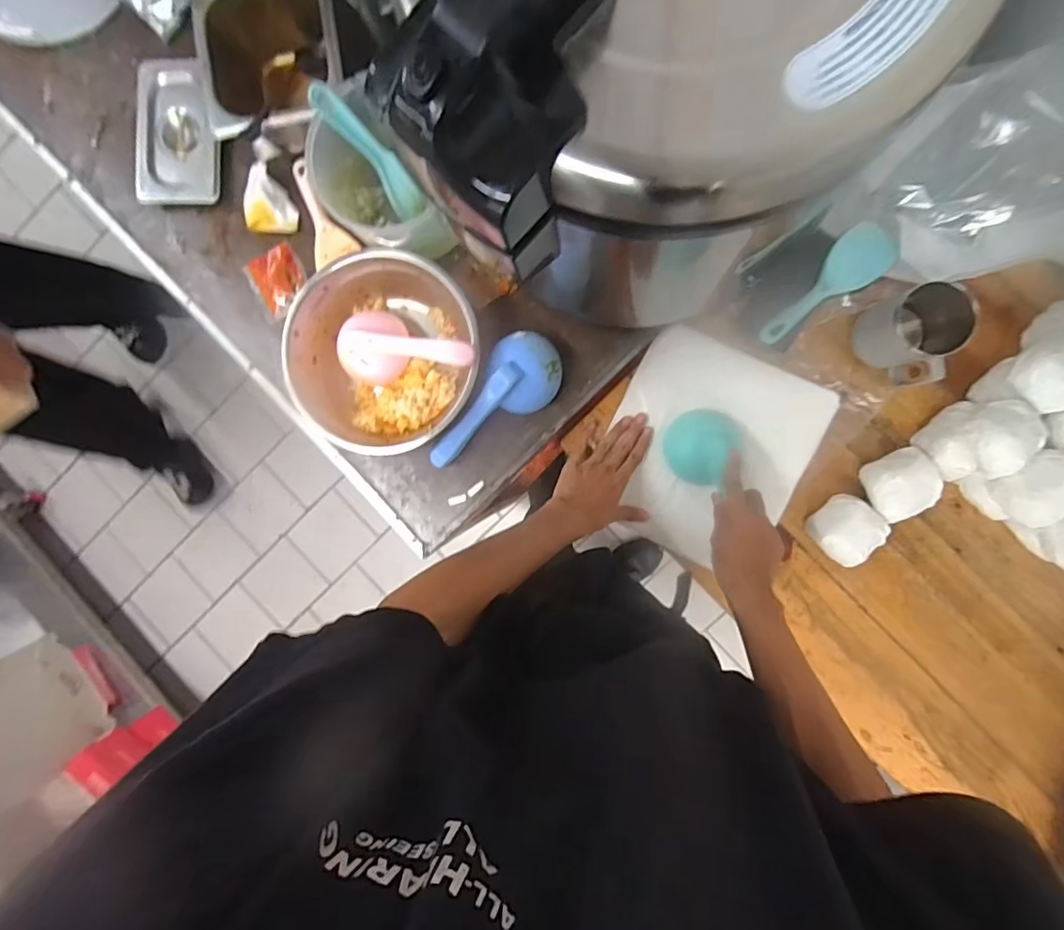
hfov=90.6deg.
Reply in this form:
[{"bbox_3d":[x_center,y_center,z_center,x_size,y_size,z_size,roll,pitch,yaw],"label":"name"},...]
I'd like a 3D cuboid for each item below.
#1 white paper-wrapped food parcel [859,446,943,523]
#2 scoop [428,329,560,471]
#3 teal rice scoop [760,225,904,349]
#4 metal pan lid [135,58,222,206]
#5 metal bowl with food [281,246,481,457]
[{"bbox_3d":[0.459,0.024,0.655,0.071,0.046,0.078,-18,91,5],"label":"white paper-wrapped food parcel"},{"bbox_3d":[-0.039,-0.066,0.641,0.080,0.068,0.199,36,94,2],"label":"scoop"},{"bbox_3d":[0.361,-0.222,0.653,0.182,0.021,0.067,-39,89,5],"label":"teal rice scoop"},{"bbox_3d":[-0.457,-0.430,0.677,0.110,0.027,0.188,2,92,4],"label":"metal pan lid"},{"bbox_3d":[-0.178,-0.131,0.646,0.231,0.074,0.221,0,92,5],"label":"metal bowl with food"}]

